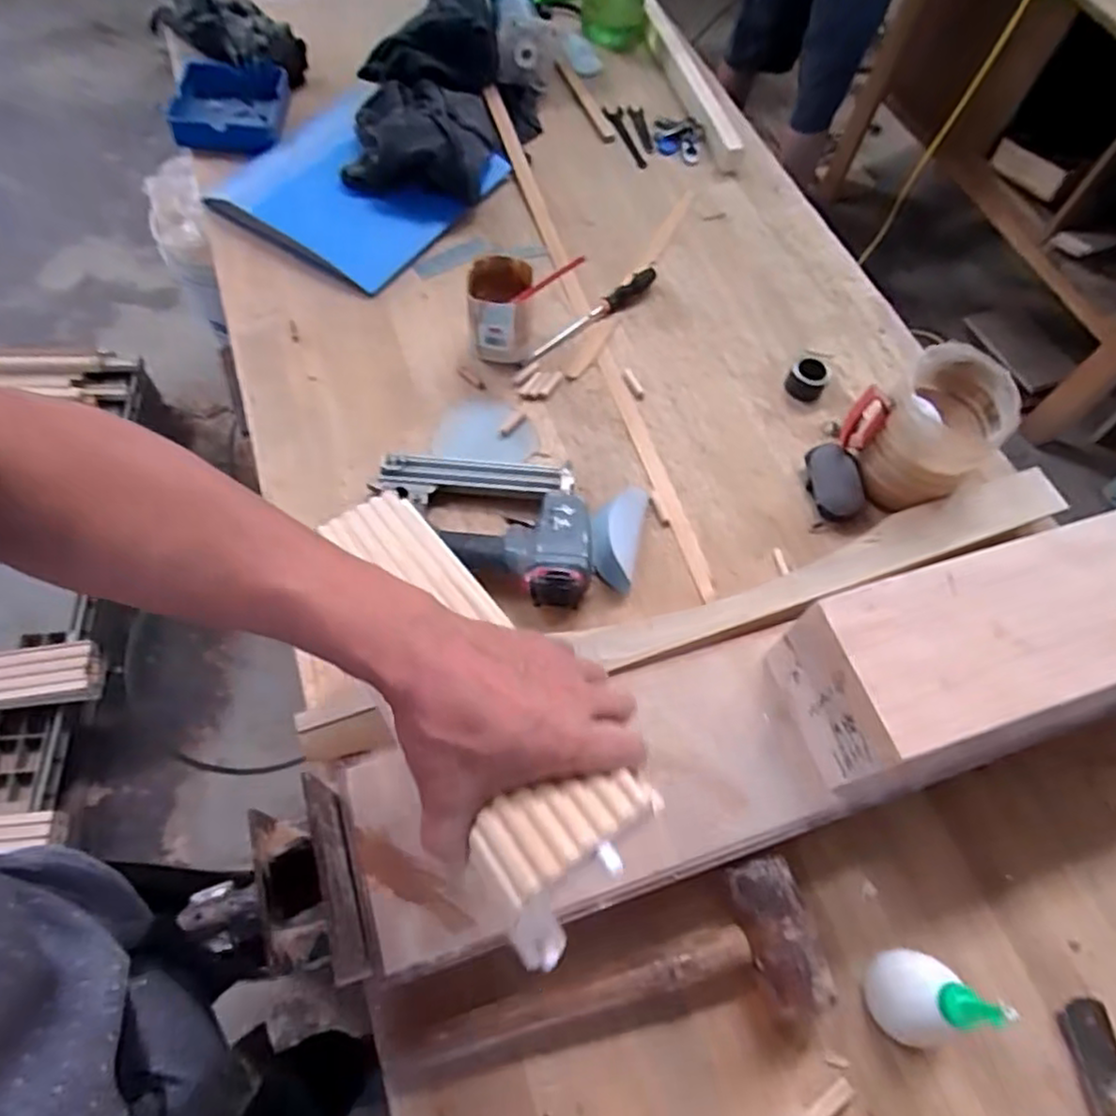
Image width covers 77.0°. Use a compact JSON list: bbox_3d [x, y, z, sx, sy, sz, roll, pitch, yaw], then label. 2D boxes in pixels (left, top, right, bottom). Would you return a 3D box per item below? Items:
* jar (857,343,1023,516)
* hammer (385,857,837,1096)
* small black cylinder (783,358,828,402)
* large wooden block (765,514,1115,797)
[{"bbox_3d":[0.391,-0.132,0.744,0.124,0.124,0.133,40,67,15],"label":"jar"},{"bbox_3d":[0.033,0.314,0.533,0.324,0.059,0.103,-7,64,-7],"label":"hammer"},{"bbox_3d":[0.300,-0.215,0.842,0.042,0.030,0.037,26,64,9],"label":"small black cylinder"},{"bbox_3d":[0.429,0.053,0.583,0.479,0.125,0.142,-15,65,-11],"label":"large wooden block"}]

